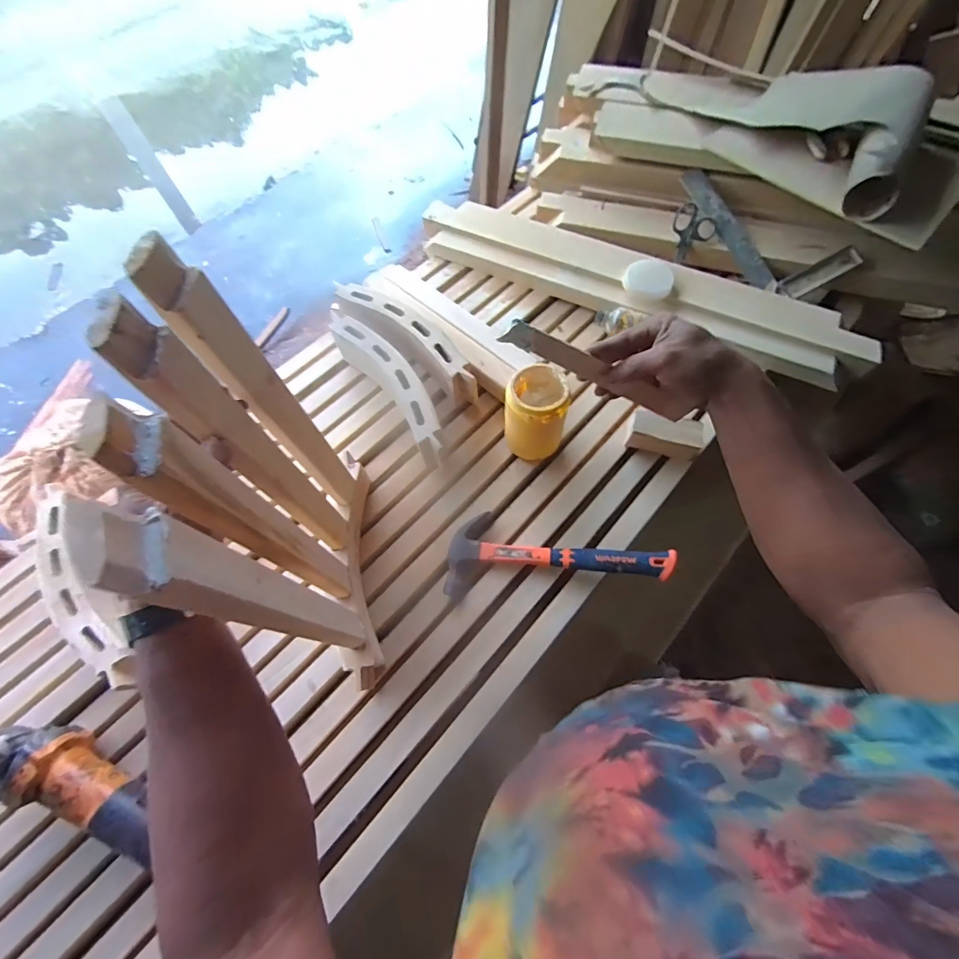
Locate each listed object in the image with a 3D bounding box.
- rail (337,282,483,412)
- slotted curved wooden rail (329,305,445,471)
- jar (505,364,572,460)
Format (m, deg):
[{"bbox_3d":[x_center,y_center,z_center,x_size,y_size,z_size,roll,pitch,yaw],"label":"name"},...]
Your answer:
[{"bbox_3d":[-0.116,-0.238,0.731,0.088,0.081,0.348,-42,70,-17],"label":"rail"},{"bbox_3d":[-0.148,-0.161,0.696,0.067,0.082,0.353,-32,68,-13],"label":"slotted curved wooden rail"},{"bbox_3d":[0.087,-0.100,0.655,0.088,0.143,0.094,-1,64,1],"label":"jar"}]

